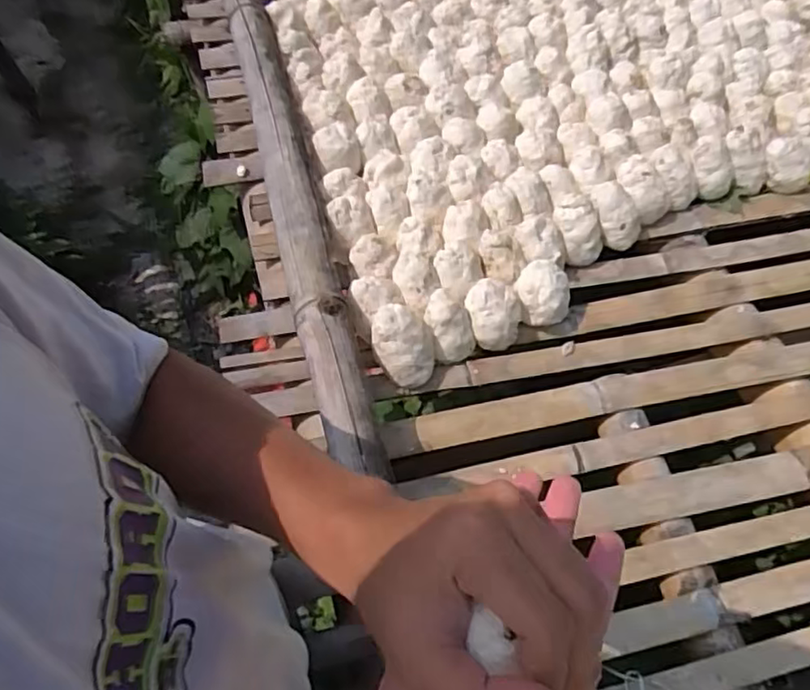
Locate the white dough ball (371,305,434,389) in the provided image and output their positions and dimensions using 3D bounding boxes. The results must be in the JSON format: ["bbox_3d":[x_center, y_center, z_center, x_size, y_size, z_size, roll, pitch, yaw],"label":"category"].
[{"bbox_3d":[-0.003,0.004,0.730,0.069,0.079,0.072,1,61,-1],"label":"white dough ball"}]

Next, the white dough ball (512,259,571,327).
[{"bbox_3d":[0.173,-0.063,0.797,0.070,0.070,0.068,1,61,-1],"label":"white dough ball"}]

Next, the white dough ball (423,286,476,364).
[{"bbox_3d":[0.053,-0.022,0.757,0.054,0.063,0.078,-15,62,-10],"label":"white dough ball"}]

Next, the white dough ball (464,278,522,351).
[{"bbox_3d":[0.108,-0.038,0.773,0.068,0.062,0.072,1,61,-1],"label":"white dough ball"}]

